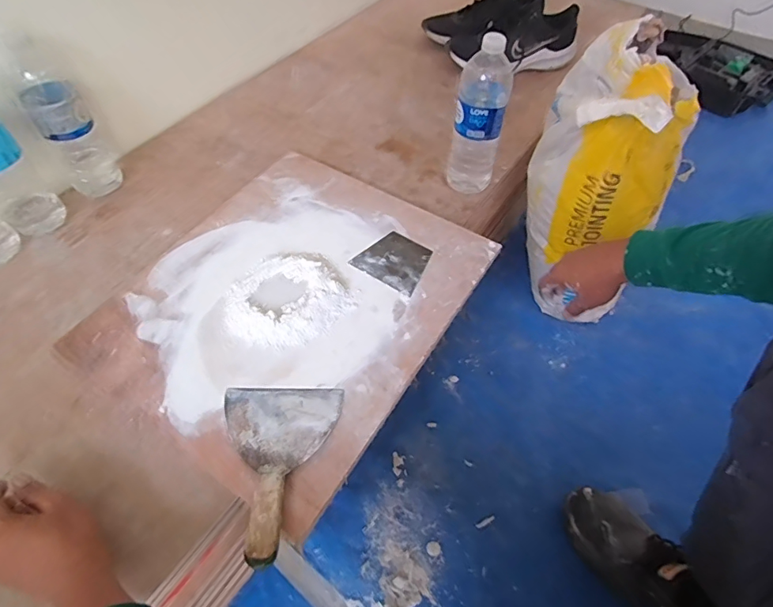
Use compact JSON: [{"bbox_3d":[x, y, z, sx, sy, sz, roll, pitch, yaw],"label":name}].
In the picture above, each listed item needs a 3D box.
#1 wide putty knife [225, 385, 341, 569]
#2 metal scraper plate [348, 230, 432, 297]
[{"bbox_3d":[-0.125,0.180,0.513,0.136,0.020,0.191,0,54,-1],"label":"wide putty knife"},{"bbox_3d":[0.016,-0.067,0.705,0.102,0.004,0.095,30,59,20],"label":"metal scraper plate"}]

